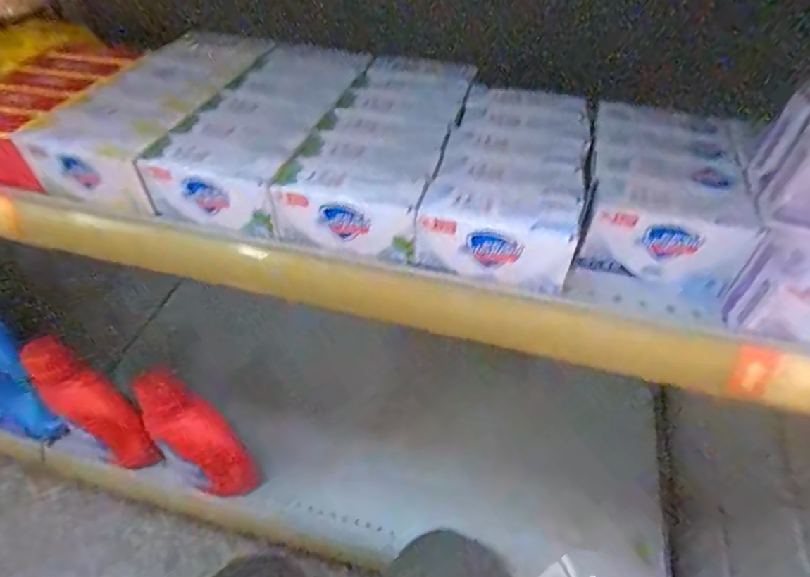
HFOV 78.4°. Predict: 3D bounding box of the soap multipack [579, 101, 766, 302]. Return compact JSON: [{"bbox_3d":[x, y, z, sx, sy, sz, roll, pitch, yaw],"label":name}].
[{"bbox_3d":[0.186,-0.074,0.361,0.097,0.054,0.144,14,49,11],"label":"soap multipack"}]

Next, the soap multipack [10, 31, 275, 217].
[{"bbox_3d":[-0.212,-0.152,0.418,0.116,0.045,0.195,17,52,13],"label":"soap multipack"}]

